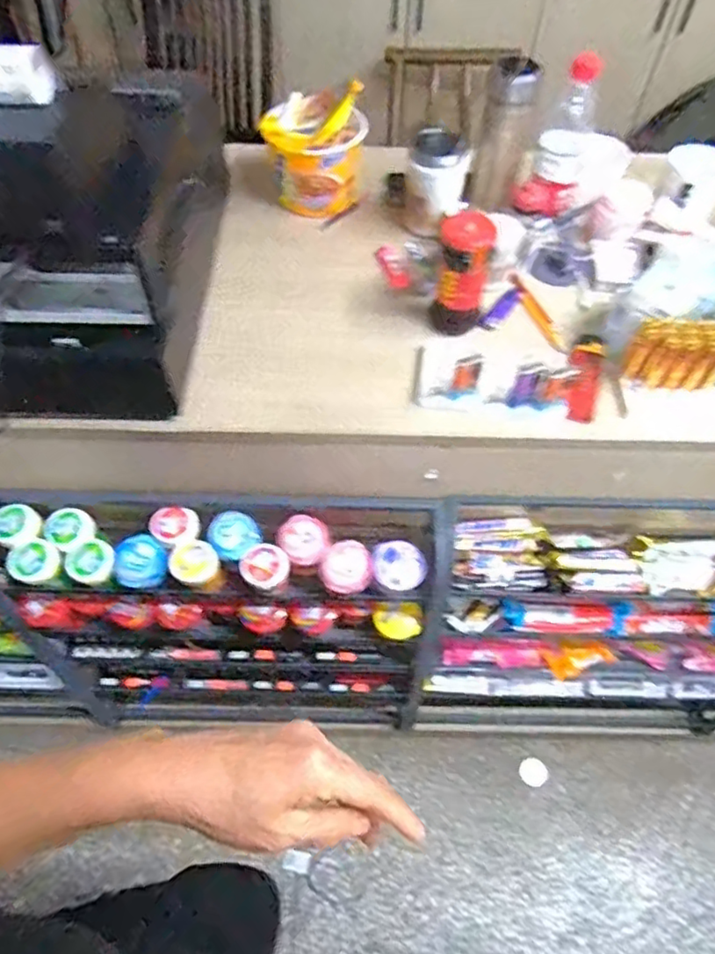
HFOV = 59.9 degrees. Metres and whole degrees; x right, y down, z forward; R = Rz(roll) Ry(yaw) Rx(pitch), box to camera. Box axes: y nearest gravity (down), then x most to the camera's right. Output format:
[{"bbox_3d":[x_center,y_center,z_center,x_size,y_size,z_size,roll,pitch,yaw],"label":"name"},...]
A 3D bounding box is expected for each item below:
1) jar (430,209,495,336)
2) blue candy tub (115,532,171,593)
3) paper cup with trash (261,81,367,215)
[{"bbox_3d":[0.127,-0.243,0.748,0.060,0.128,0.061,0,56,0],"label":"jar"},{"bbox_3d":[-0.279,0.110,0.794,0.064,0.042,0.062,0,56,0],"label":"blue candy tub"},{"bbox_3d":[-0.063,-0.483,0.900,0.146,0.139,0.136,-3,56,-2],"label":"paper cup with trash"}]

